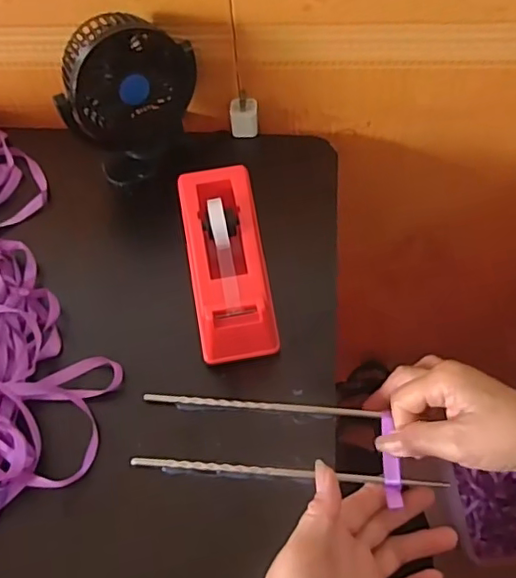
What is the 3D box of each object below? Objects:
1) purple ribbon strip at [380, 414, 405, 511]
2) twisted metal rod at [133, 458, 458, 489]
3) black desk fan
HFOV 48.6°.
[{"bbox_3d":[0.094,0.119,0.405,0.011,0.007,0.058,-2,53,2],"label":"purple ribbon strip"},{"bbox_3d":[0.020,0.131,0.407,0.221,0.013,0.007,4,59,2],"label":"twisted metal rod"},{"bbox_3d":[-0.119,-0.172,0.526,0.071,0.132,0.119,29,64,20],"label":"black desk fan"}]

